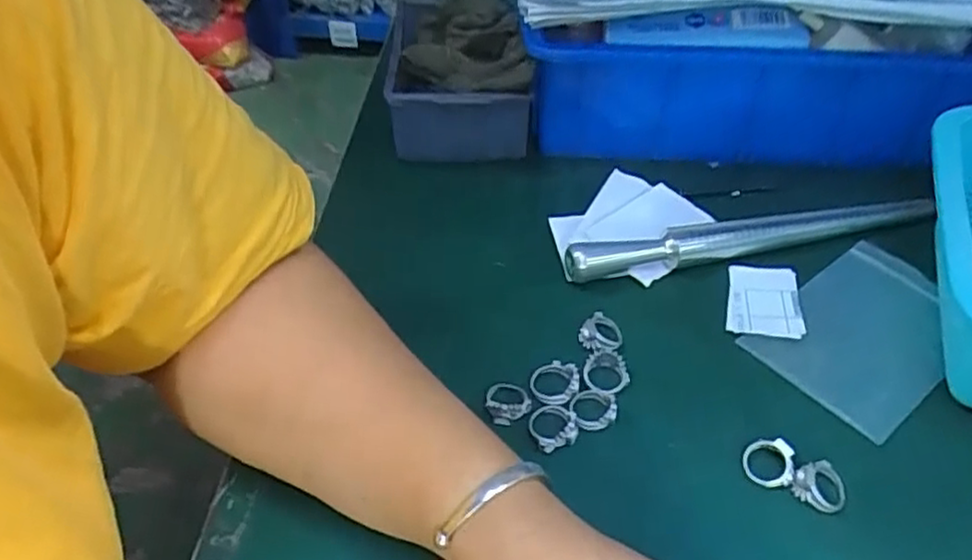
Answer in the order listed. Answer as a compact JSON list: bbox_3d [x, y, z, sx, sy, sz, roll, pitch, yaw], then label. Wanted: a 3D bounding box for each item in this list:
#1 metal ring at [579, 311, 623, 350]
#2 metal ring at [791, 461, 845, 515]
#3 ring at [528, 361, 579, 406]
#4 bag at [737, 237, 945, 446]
[{"bbox_3d":[0.061,0.028,0.360,0.020,0.009,0.021,0,45,0],"label":"metal ring"},{"bbox_3d":[0.146,0.089,0.299,0.022,0.008,0.021,0,45,0],"label":"metal ring"},{"bbox_3d":[0.034,0.049,0.339,0.023,0.009,0.021,0,45,0],"label":"ring"},{"bbox_3d":[0.208,0.024,0.370,0.131,0.006,0.079,-30,52,-27],"label":"bag"}]

